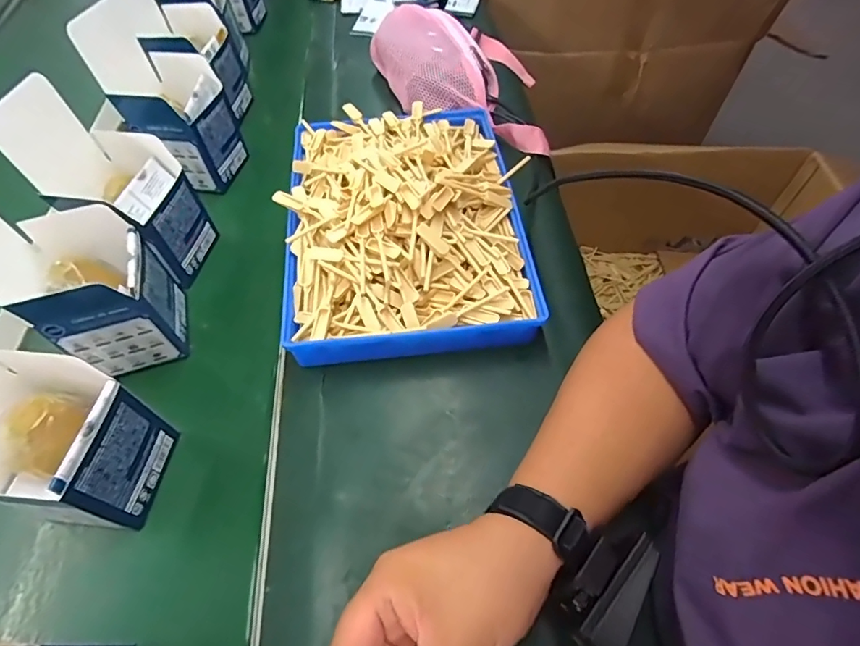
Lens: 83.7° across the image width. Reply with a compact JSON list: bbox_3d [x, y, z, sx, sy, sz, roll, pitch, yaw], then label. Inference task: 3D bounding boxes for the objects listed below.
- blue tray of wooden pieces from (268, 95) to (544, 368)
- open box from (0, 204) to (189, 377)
[{"bbox_3d":[-0.028,-0.119,0.497,0.227,0.076,0.316,-6,59,0],"label":"blue tray of wooden pieces"},{"bbox_3d":[-0.288,-0.046,0.399,0.087,0.169,0.107,-19,59,-7],"label":"open box"}]

